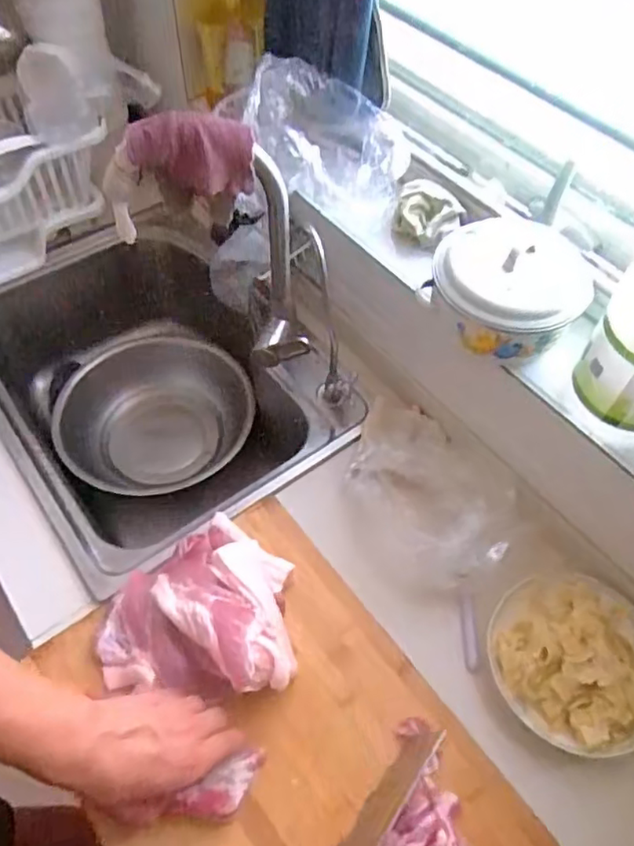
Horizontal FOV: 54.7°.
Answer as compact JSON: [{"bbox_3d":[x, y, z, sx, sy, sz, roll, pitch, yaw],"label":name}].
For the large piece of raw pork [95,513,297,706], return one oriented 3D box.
[{"bbox_3d":[-0.119,0.178,0.624,0.190,0.077,0.170,4,55,1],"label":"large piece of raw pork"}]

